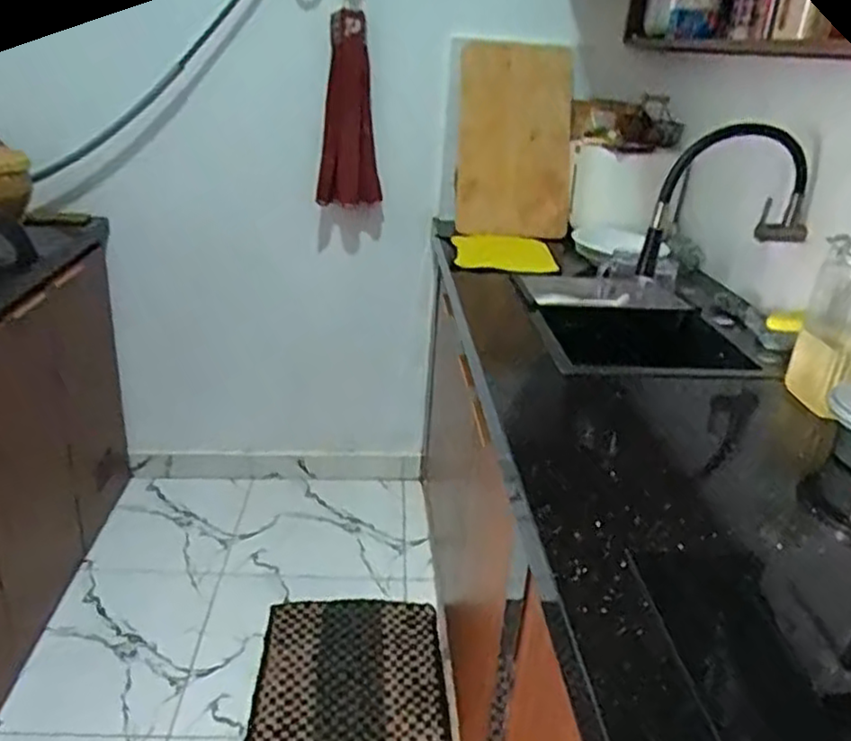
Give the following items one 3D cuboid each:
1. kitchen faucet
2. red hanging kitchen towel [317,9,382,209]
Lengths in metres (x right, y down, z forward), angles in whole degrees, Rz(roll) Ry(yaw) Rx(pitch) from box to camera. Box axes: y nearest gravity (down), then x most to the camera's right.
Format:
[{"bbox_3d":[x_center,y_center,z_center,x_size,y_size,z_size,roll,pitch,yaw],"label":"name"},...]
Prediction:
[{"bbox_3d":[0.516,-0.289,1.224,0.317,0.261,0.101,-9,29,-27],"label":"kitchen faucet"},{"bbox_3d":[-0.176,-0.640,1.789,0.068,0.438,0.245,16,22,27],"label":"red hanging kitchen towel"}]

